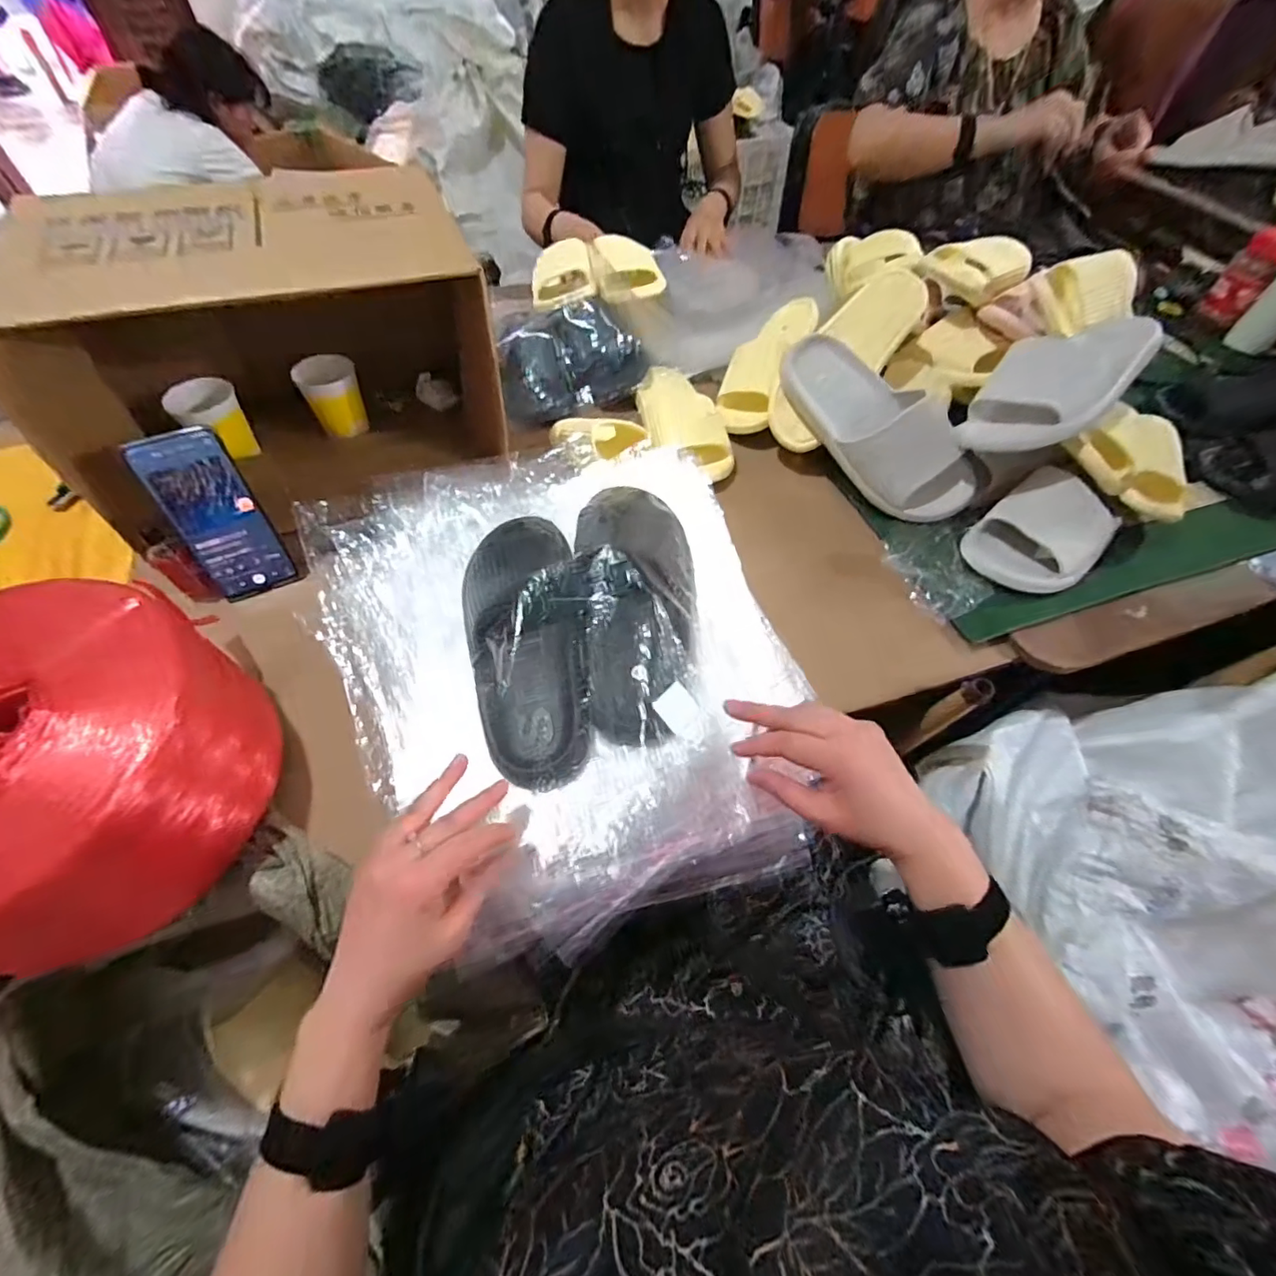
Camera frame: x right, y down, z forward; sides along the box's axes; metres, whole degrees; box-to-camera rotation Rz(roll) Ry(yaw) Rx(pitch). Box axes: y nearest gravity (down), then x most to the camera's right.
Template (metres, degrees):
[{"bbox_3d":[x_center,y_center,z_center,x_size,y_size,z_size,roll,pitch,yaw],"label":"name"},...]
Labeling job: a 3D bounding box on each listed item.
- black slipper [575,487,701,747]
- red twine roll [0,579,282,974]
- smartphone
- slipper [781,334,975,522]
[{"bbox_3d":[0.006,-0.036,0.485,0.110,0.067,0.275,-5,56,-4],"label":"black slipper"},{"bbox_3d":[-0.431,0.096,0.390,0.269,0.114,0.239,-4,56,-4],"label":"red twine roll"},{"bbox_3d":[-0.401,-0.114,0.525,0.068,0.162,0.010,-29,43,-25],"label":"smartphone"},{"bbox_3d":[0.285,-0.256,0.647,0.085,0.091,0.265,-33,76,-21],"label":"slipper"}]

